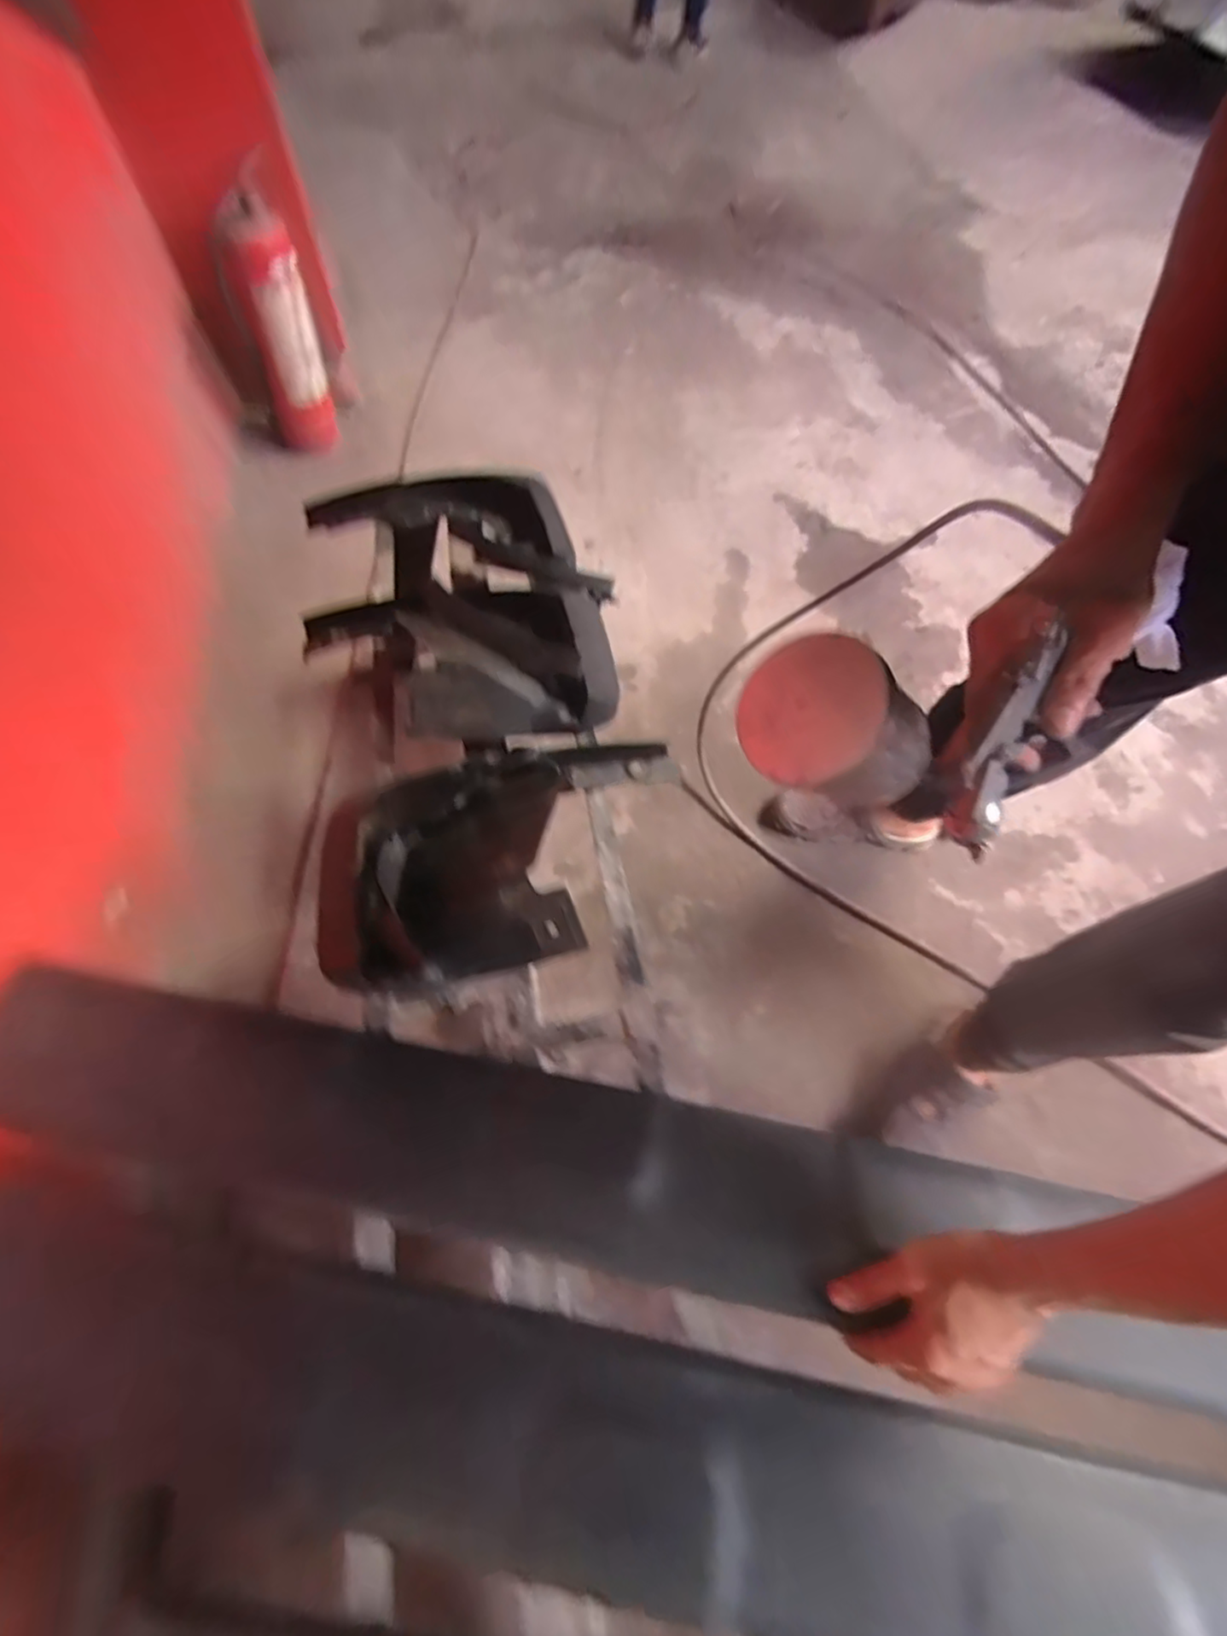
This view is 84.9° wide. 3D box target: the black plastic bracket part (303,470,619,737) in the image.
[{"bbox_3d":[-0.207,-0.303,0.873,0.394,0.093,0.474,-8,61,-5],"label":"black plastic bracket part"}]

